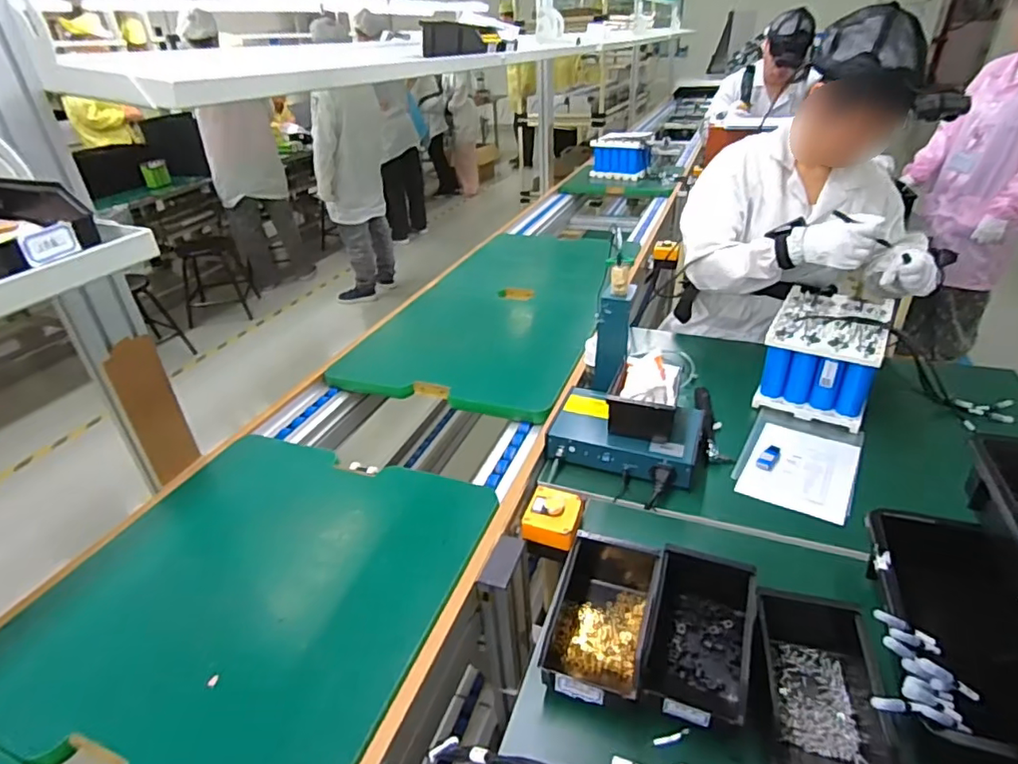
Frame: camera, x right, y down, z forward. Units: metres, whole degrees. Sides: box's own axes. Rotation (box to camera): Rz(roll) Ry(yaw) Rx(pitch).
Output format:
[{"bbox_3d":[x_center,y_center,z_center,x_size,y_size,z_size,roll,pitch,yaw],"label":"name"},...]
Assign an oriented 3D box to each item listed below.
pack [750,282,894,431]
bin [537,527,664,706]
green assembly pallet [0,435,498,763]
[{"bbox_3d":[0.588,-0.051,1.046,0.172,0.154,0.239,17,37,29],"label":"pack"},{"bbox_3d":[0.113,0.269,0.656,0.107,0.077,0.203,9,34,19],"label":"bin"},{"bbox_3d":[-0.321,0.255,0.722,0.500,0.032,0.491,9,34,19],"label":"green assembly pallet"}]

